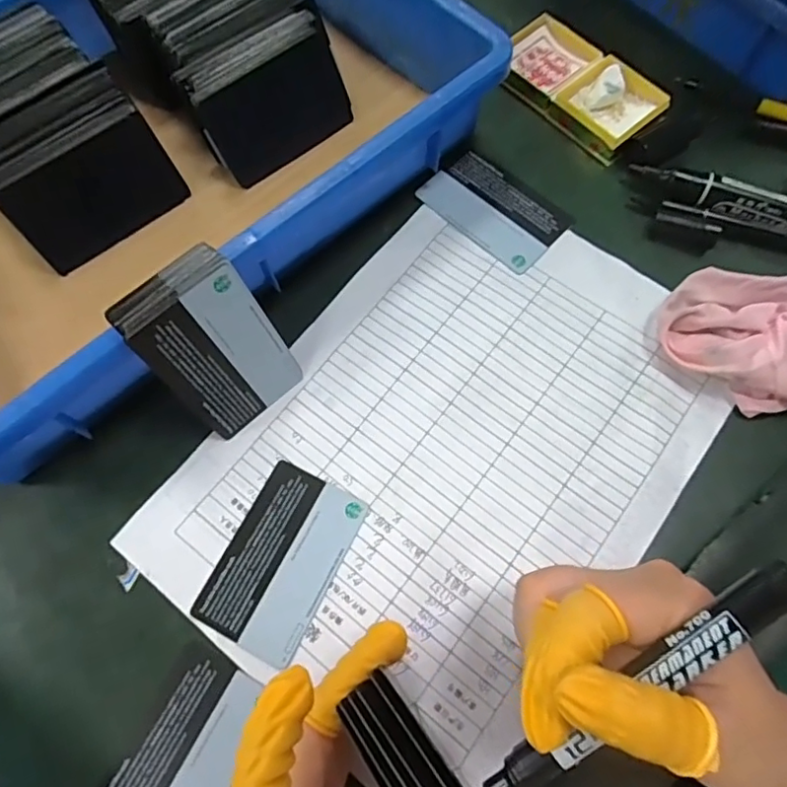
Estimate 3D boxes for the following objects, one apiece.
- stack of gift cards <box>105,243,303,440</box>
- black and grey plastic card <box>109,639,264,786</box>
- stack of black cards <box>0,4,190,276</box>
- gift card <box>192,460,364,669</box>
[{"bbox_3d":[-0.084,-0.021,0.270,0.054,0.089,0.014,-41,53,-13],"label":"stack of gift cards"},{"bbox_3d":[-0.090,0.160,0.244,0.048,0.004,0.083,28,73,10],"label":"black and grey plastic card"},{"bbox_3d":[-0.201,-0.149,0.329,0.094,0.051,0.132,-40,74,-12],"label":"stack of black cards"},{"bbox_3d":[-0.054,0.080,0.274,0.053,0.004,0.083,25,73,10],"label":"gift card"}]

